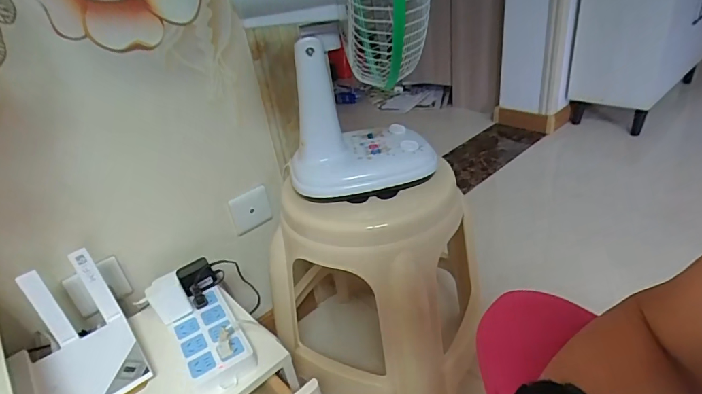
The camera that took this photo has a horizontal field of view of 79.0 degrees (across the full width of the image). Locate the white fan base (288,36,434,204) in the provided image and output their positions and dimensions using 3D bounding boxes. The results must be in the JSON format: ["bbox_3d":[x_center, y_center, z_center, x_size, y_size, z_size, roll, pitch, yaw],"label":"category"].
[{"bbox_3d":[0.009,-0.133,0.649,0.210,0.217,0.161,-6,31,2],"label":"white fan base"}]

